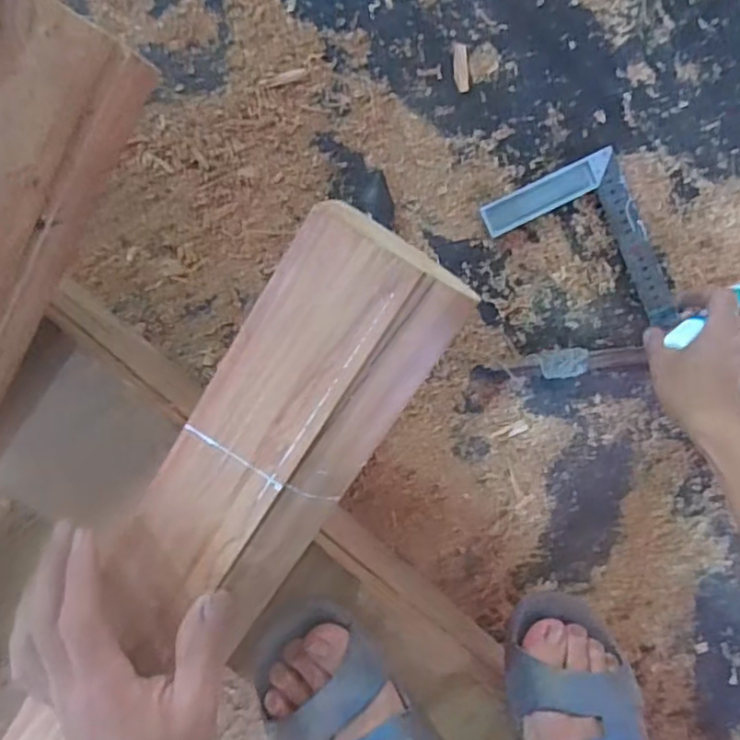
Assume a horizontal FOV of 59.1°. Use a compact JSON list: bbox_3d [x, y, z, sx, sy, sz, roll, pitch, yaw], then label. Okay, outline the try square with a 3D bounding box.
[{"bbox_3d":[0.204,-0.103,0.626,0.137,0.018,0.177,-26,97,2],"label":"try square"}]

